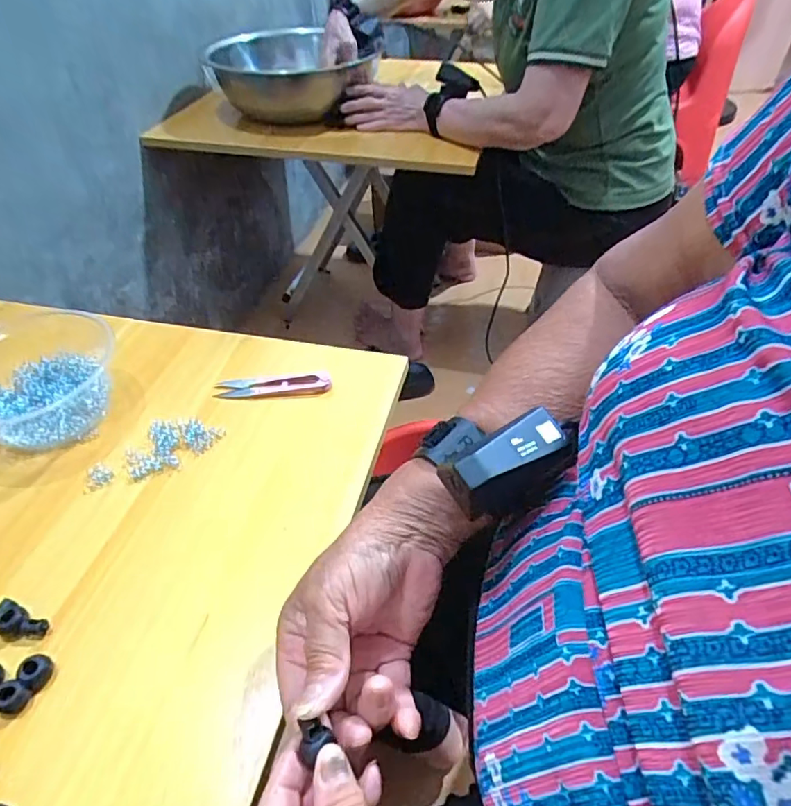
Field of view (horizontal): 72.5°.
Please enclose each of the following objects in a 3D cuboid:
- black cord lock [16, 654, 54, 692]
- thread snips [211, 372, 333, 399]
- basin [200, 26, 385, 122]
[{"bbox_3d":[-0.208,0.154,0.312,0.018,0.012,0.016,23,47,23],"label":"black cord lock"},{"bbox_3d":[-0.109,-0.017,0.481,0.101,0.011,0.021,-1,43,-1],"label":"thread snips"},{"bbox_3d":[-0.180,-0.540,0.928,0.252,0.120,0.237,0,43,0],"label":"basin"}]

